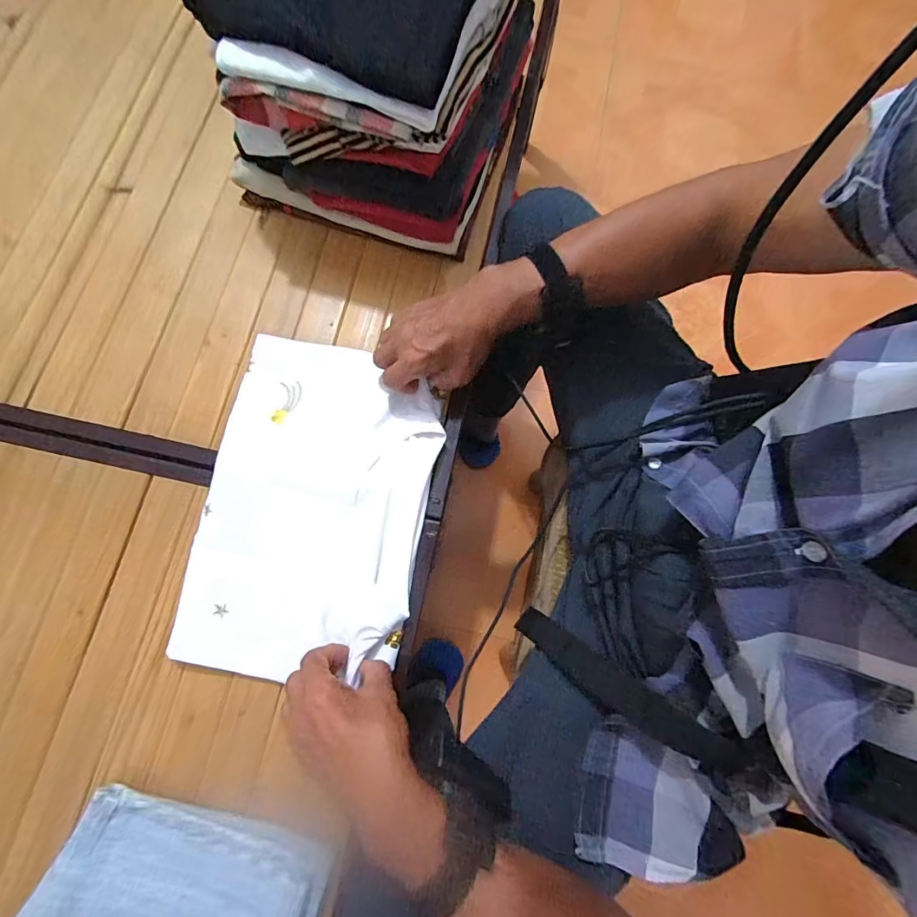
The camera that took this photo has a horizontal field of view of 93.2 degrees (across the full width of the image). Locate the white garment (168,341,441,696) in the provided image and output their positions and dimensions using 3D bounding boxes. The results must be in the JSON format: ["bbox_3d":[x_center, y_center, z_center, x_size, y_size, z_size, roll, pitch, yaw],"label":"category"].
[{"bbox_3d":[-0.145,0.046,0.454,0.214,0.032,0.337,10,77,3],"label":"white garment"}]

